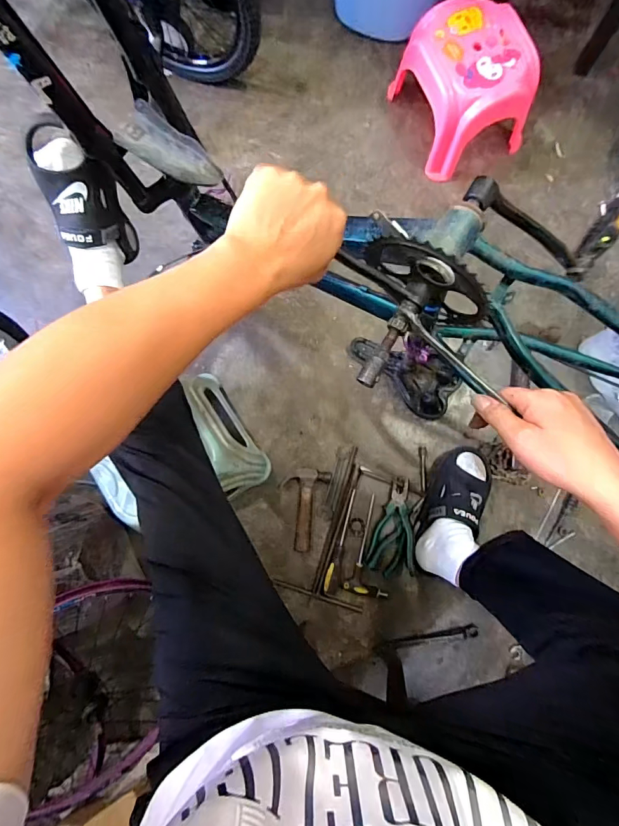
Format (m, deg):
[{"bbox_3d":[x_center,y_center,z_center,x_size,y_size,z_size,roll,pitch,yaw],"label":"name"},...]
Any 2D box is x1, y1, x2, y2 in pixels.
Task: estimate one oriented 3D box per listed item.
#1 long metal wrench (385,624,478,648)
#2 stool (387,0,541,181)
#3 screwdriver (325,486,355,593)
[{"bbox_3d":[0.253,0.466,0.848,0.188,0.010,0.024,-11,83,3],"label":"long metal wrench"},{"bbox_3d":[0.334,-0.711,0.892,0.219,0.171,0.270,-24,83,1],"label":"stool"},{"bbox_3d":[0.068,0.273,0.865,0.027,0.023,0.216,14,85,5],"label":"screwdriver"}]

